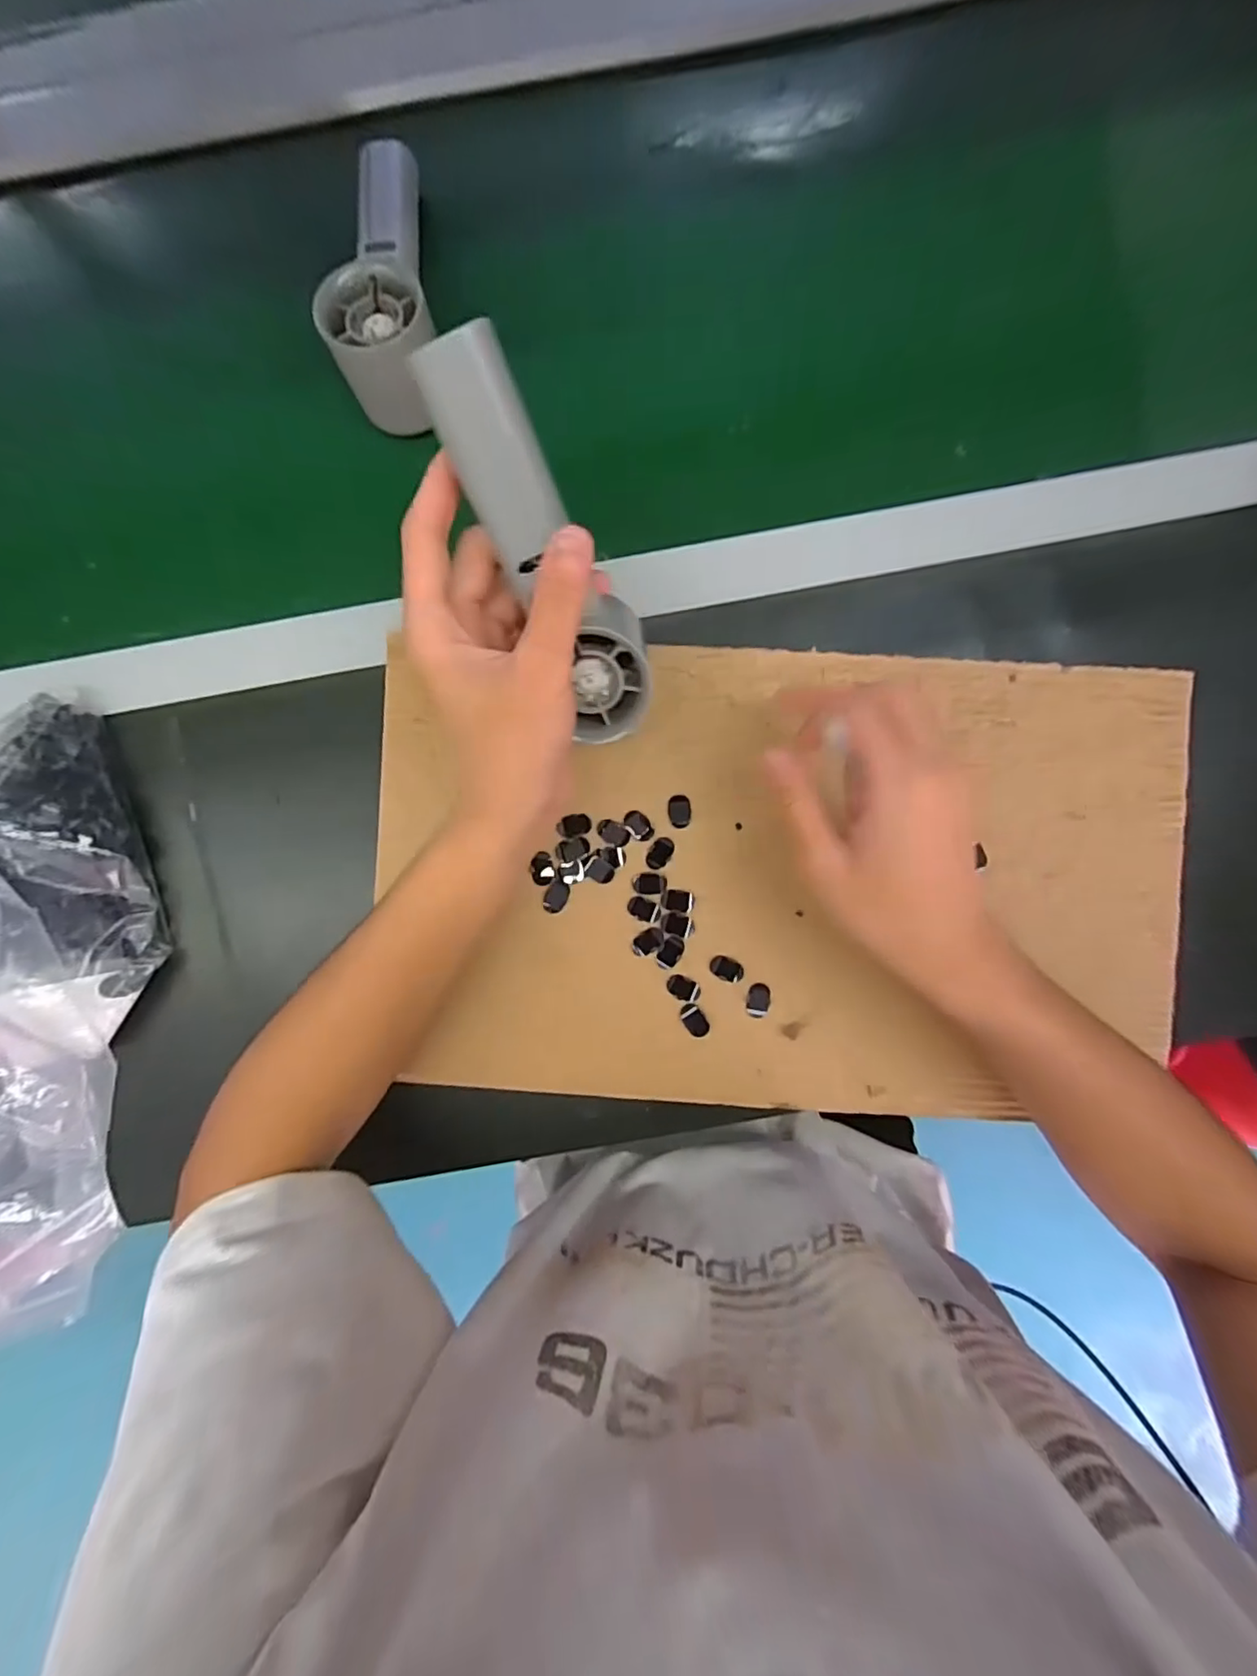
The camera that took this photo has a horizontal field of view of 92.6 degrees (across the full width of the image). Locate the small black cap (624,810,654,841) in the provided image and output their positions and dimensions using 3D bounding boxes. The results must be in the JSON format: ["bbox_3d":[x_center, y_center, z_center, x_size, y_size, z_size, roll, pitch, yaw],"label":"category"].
[{"bbox_3d":[0.006,-0.007,0.355,0.014,0.004,0.019,-43,88,1],"label":"small black cap"}]

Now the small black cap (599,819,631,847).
[{"bbox_3d":[-0.009,-0.003,0.354,0.020,0.004,0.013,23,90,2],"label":"small black cap"}]

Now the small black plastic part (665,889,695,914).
[{"bbox_3d":[0.031,0.037,0.356,0.017,0.004,0.013,7,90,2],"label":"small black plastic part"}]

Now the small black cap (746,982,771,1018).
[{"bbox_3d":[0.078,0.097,0.356,0.013,0.004,0.020,10,90,2],"label":"small black cap"}]

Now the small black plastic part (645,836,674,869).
[{"bbox_3d":[0.019,0.009,0.355,0.013,0.004,0.020,28,90,2],"label":"small black plastic part"}]

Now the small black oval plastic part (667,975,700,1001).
[{"bbox_3d":[0.033,0.090,0.355,0.020,0.004,0.012,27,90,2],"label":"small black oval plastic part"}]

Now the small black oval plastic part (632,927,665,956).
[{"bbox_3d":[0.012,0.061,0.355,0.020,0.004,0.013,-30,89,1],"label":"small black oval plastic part"}]

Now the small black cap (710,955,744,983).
[{"bbox_3d":[0.058,0.078,0.355,0.021,0.004,0.013,25,90,2],"label":"small black cap"}]

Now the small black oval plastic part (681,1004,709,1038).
[{"bbox_3d":[0.039,0.108,0.354,0.012,0.004,0.021,-31,89,1],"label":"small black oval plastic part"}]

